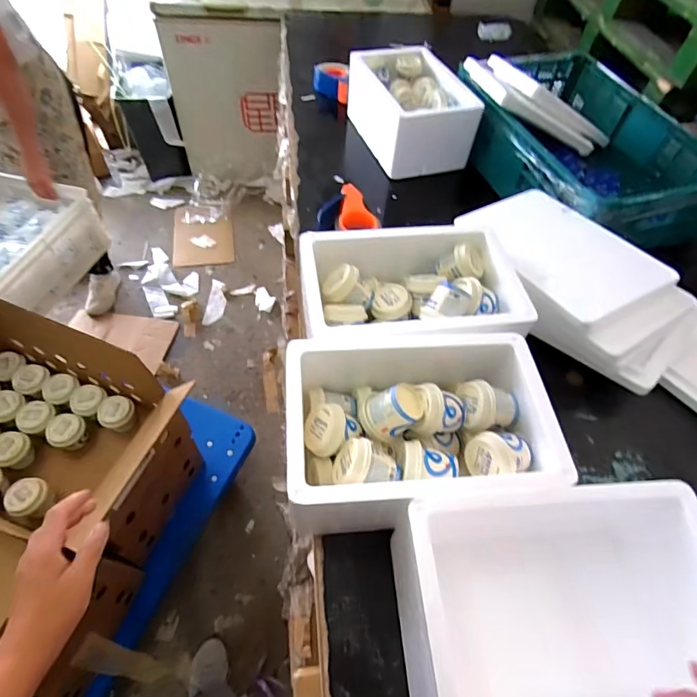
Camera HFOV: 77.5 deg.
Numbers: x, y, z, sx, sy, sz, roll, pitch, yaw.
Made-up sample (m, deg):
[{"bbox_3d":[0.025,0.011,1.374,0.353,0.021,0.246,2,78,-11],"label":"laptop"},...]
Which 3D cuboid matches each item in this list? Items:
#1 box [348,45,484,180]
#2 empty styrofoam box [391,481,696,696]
[{"bbox_3d":[0.157,-0.633,1.146,0.232,0.151,0.348,-13,57,-14],"label":"box"},{"bbox_3d":[0.235,0.271,0.465,0.333,0.102,0.220,-4,55,-10],"label":"empty styrofoam box"}]

